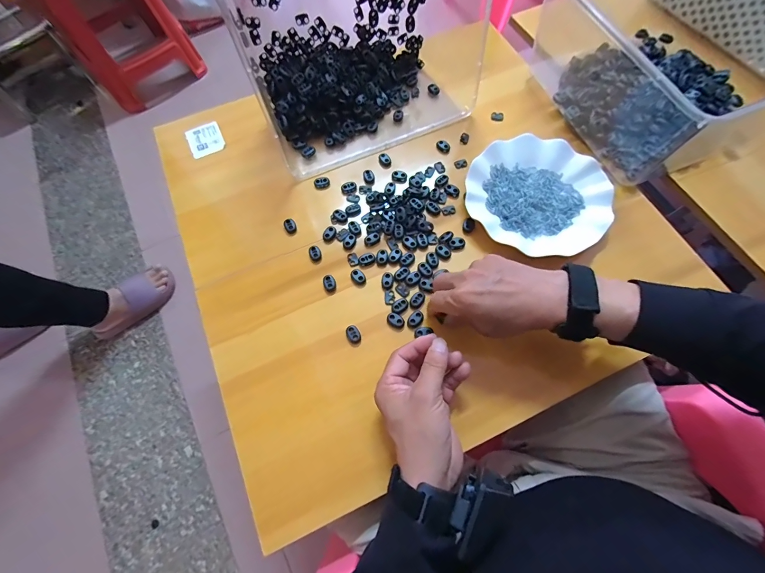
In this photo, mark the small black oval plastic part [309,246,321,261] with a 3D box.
[{"bbox_3d":[-0.087,-0.043,0.432,0.015,0.006,0.021,-23,70,-8],"label":"small black oval plastic part"}]

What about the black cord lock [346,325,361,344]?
[{"bbox_3d":[-0.034,0.056,0.393,0.014,0.006,0.021,-22,70,-8],"label":"black cord lock"}]

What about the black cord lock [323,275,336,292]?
[{"bbox_3d":[-0.066,-0.005,0.417,0.015,0.006,0.021,-12,69,-4],"label":"black cord lock"}]

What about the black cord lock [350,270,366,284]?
[{"bbox_3d":[-0.031,-0.013,0.420,0.016,0.006,0.021,-36,72,-13],"label":"black cord lock"}]

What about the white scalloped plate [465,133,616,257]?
[{"bbox_3d":[0.206,-0.122,0.445,0.178,0.018,0.179,0,68,0],"label":"white scalloped plate"}]

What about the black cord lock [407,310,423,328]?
[{"bbox_3d":[0.039,0.039,0.398,0.021,0.004,0.015,-39,73,-14],"label":"black cord lock"}]

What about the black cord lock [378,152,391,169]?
[{"bbox_3d":[0.003,-0.184,0.487,0.016,0.006,0.026,-24,70,-9],"label":"black cord lock"}]

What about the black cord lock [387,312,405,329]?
[{"bbox_3d":[0.015,0.040,0.396,0.021,0.005,0.014,39,74,14],"label":"black cord lock"}]

